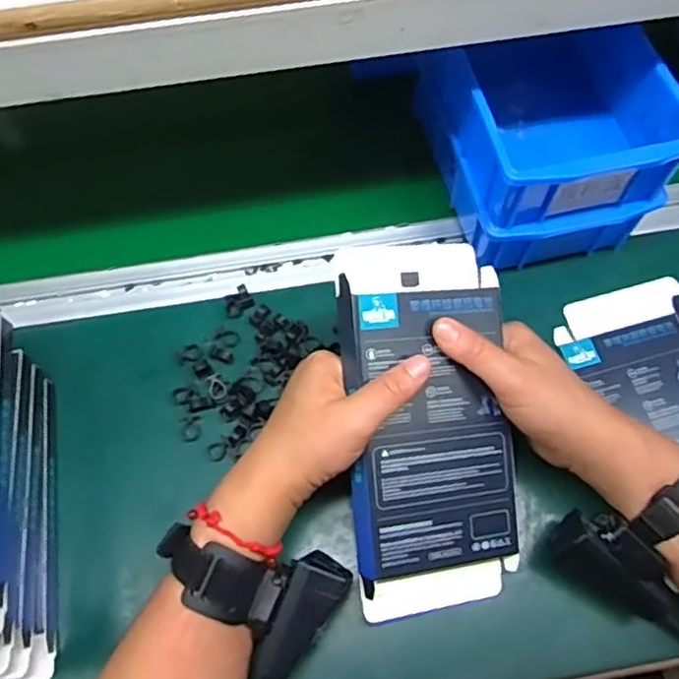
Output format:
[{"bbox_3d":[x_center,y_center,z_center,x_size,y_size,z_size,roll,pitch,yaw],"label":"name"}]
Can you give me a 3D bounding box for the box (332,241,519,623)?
[{"bbox_3d":[0.054,0.053,0.392,0.099,0.022,0.220,-4,88,-17],"label":"box"}]

